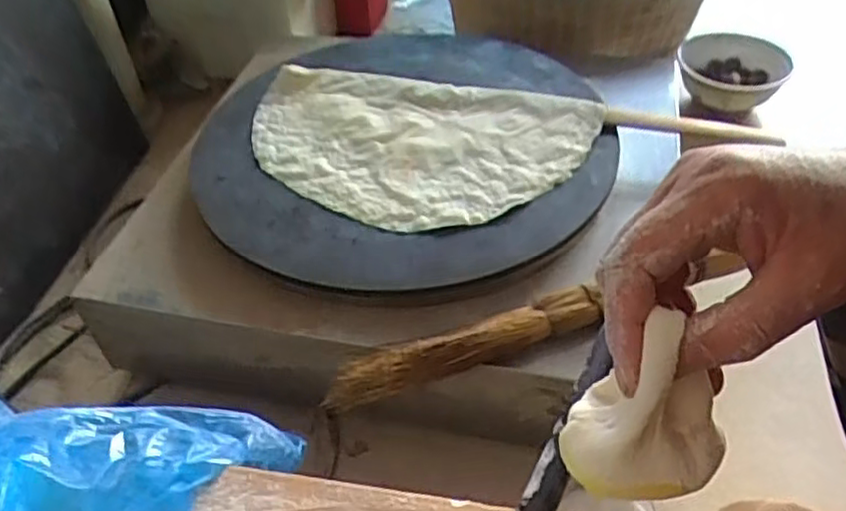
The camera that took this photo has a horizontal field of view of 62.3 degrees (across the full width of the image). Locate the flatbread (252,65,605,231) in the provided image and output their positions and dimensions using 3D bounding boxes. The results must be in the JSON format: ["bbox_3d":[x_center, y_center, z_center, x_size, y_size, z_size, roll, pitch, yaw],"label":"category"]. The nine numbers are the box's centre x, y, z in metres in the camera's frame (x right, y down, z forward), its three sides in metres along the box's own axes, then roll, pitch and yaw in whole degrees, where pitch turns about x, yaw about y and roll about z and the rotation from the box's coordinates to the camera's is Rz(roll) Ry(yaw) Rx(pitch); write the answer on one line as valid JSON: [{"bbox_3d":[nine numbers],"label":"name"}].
[{"bbox_3d":[-0.030,-0.128,0.843,0.433,0.031,0.250,9,55,18],"label":"flatbread"}]

